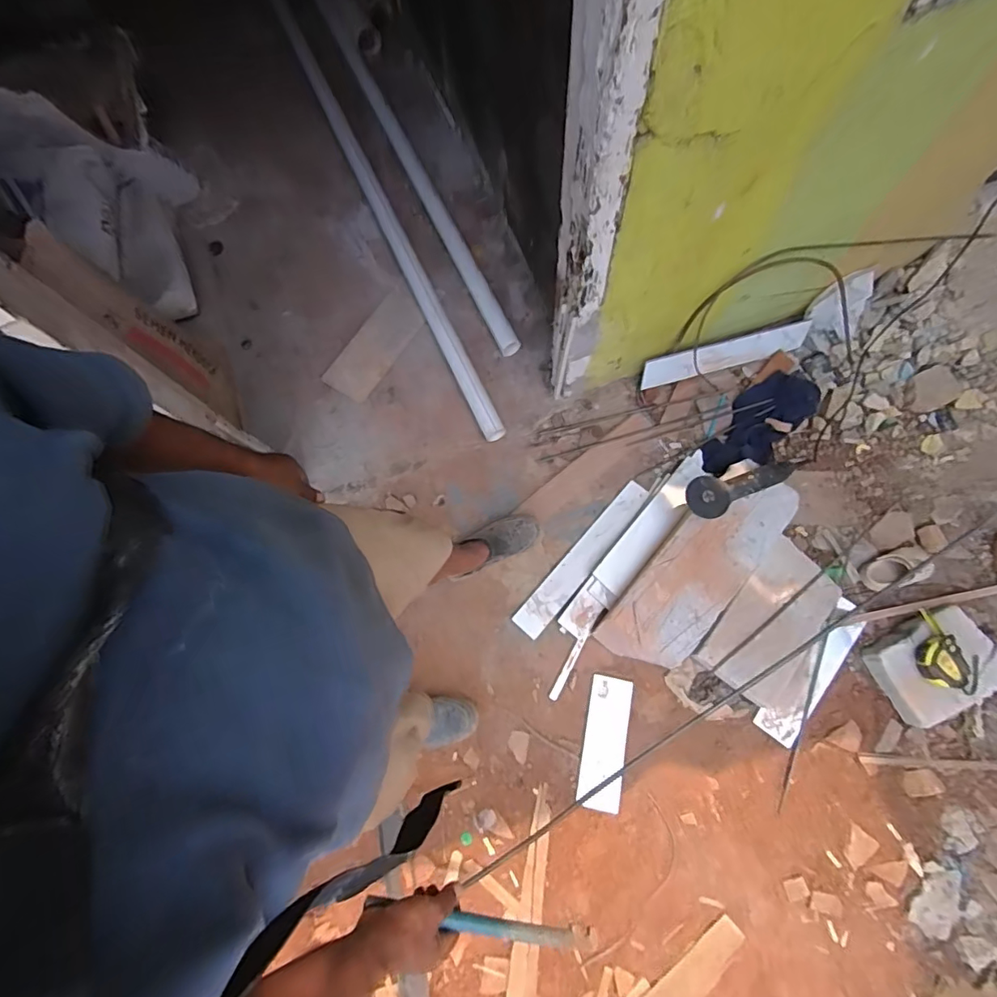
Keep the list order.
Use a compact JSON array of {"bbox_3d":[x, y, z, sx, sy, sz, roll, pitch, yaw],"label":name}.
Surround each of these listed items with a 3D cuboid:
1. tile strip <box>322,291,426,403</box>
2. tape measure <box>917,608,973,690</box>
[{"bbox_3d":[-0.369,-0.463,1.544,0.170,0.016,0.350,34,84,18],"label":"tile strip"},{"bbox_3d":[0.998,0.349,1.161,0.102,0.040,0.178,-16,74,-1],"label":"tape measure"}]

